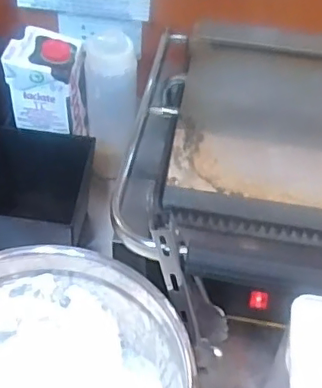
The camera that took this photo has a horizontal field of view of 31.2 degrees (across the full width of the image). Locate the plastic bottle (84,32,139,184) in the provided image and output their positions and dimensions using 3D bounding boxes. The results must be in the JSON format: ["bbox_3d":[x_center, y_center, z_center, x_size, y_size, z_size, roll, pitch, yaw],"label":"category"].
[{"bbox_3d":[-0.059,-0.102,0.708,0.061,0.176,0.061,-7,48,-10],"label":"plastic bottle"}]

